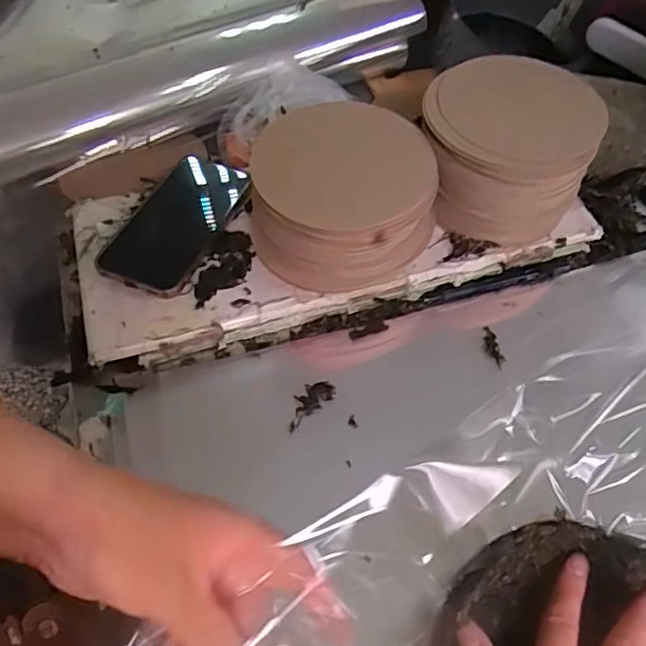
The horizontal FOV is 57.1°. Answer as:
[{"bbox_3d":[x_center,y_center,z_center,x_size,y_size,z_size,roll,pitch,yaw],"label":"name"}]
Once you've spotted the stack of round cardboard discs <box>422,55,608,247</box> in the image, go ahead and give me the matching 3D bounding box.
[{"bbox_3d":[0.156,-0.147,0.524,0.141,0.112,0.134,12,57,9],"label":"stack of round cardboard discs"}]

